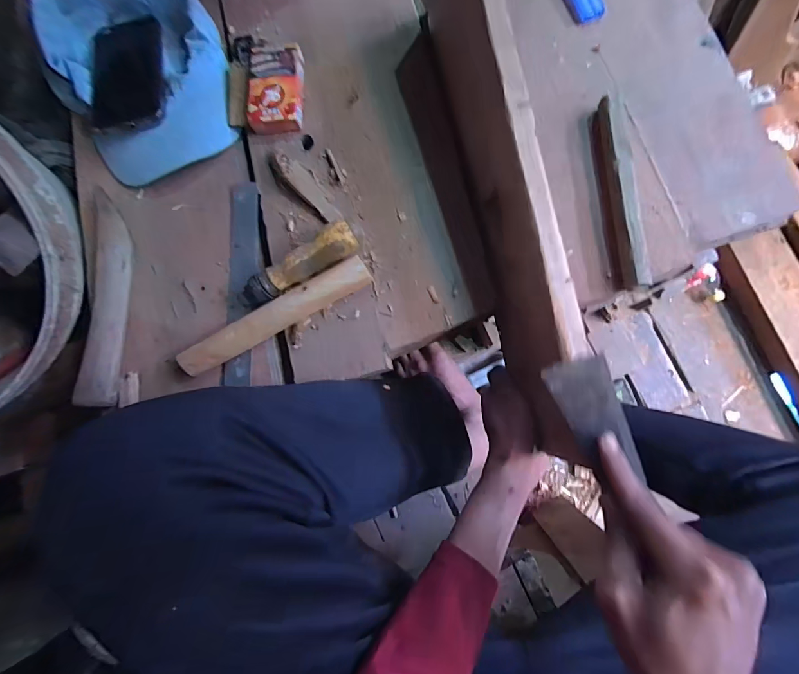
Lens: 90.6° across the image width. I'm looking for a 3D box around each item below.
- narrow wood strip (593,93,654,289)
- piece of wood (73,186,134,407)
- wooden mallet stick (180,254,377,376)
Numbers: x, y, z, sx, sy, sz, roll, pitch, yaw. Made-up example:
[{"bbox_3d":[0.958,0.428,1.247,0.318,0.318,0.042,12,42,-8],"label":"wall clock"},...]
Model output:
[{"bbox_3d":[0.208,-0.135,0.371,0.025,0.027,0.181,-5,83,4],"label":"narrow wood strip"},{"bbox_3d":[-0.299,-0.041,0.407,0.042,0.020,0.219,-2,83,4],"label":"piece of wood"},{"bbox_3d":[-0.121,-0.022,0.389,0.198,0.025,0.031,-29,82,1],"label":"wooden mallet stick"}]

